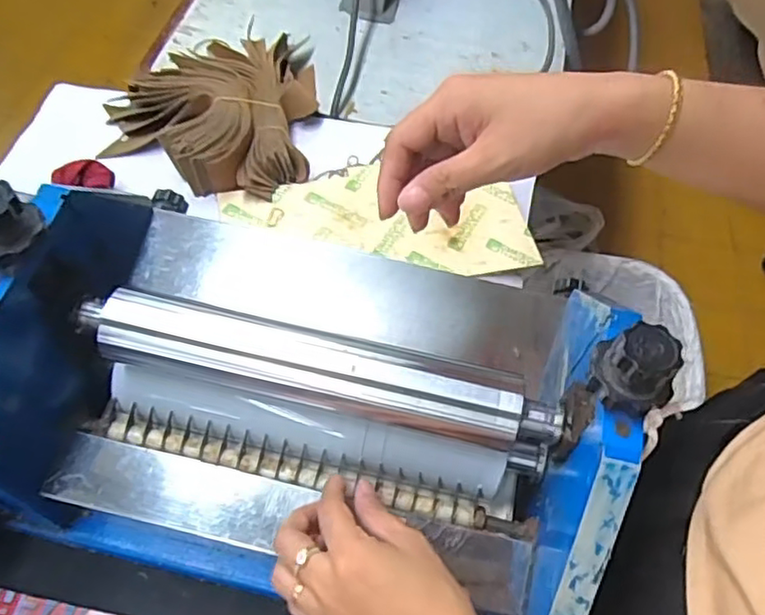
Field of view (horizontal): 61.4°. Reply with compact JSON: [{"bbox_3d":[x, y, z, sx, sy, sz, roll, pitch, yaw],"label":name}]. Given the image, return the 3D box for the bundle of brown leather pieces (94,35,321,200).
[{"bbox_3d":[-0.194,-0.242,0.734,0.232,0.062,0.264,4,59,-2],"label":"bundle of brown leather pieces"}]

